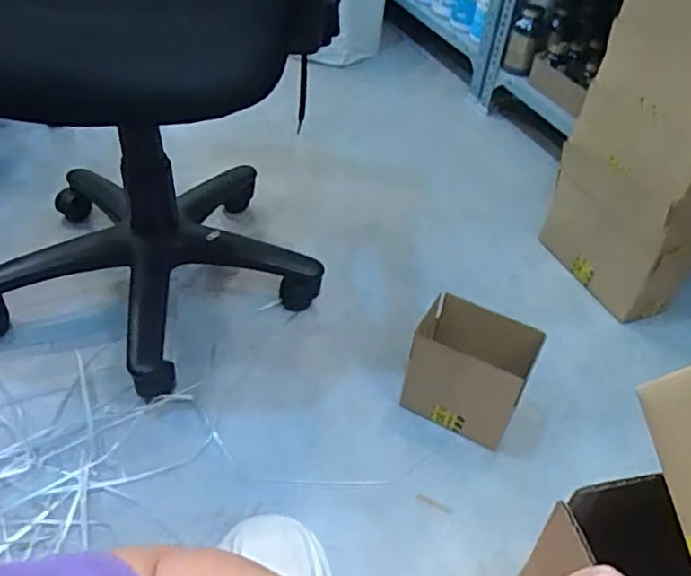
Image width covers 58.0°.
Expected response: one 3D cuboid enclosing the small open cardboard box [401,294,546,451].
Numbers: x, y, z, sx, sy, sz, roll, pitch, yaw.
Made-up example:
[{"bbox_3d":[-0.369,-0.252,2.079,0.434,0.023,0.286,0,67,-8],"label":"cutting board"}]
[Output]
[{"bbox_3d":[0.172,0.115,0.885,0.157,0.134,0.109,24,46,19],"label":"small open cardboard box"}]

